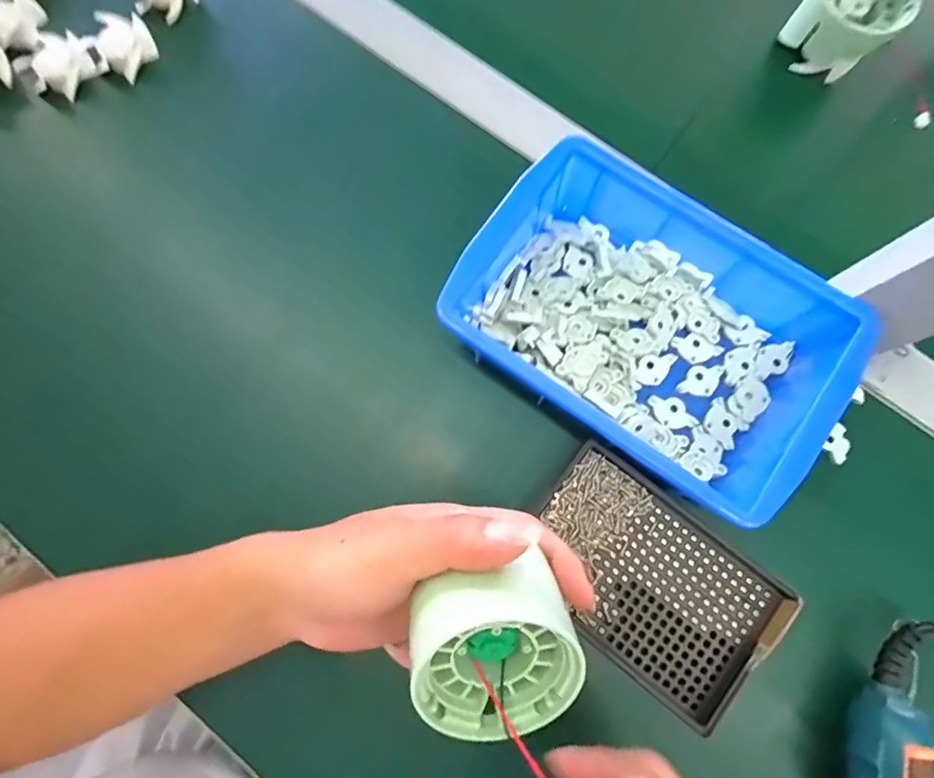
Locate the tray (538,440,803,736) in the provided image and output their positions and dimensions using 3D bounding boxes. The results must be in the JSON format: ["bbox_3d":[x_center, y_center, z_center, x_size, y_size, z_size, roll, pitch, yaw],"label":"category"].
[{"bbox_3d":[0.101,0.107,0.280,0.139,0.014,0.089,38,81,8],"label":"tray"}]

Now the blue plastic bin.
[{"bbox_3d":[0.099,-0.040,0.291,0.211,0.051,0.141,35,80,7],"label":"blue plastic bin"}]

